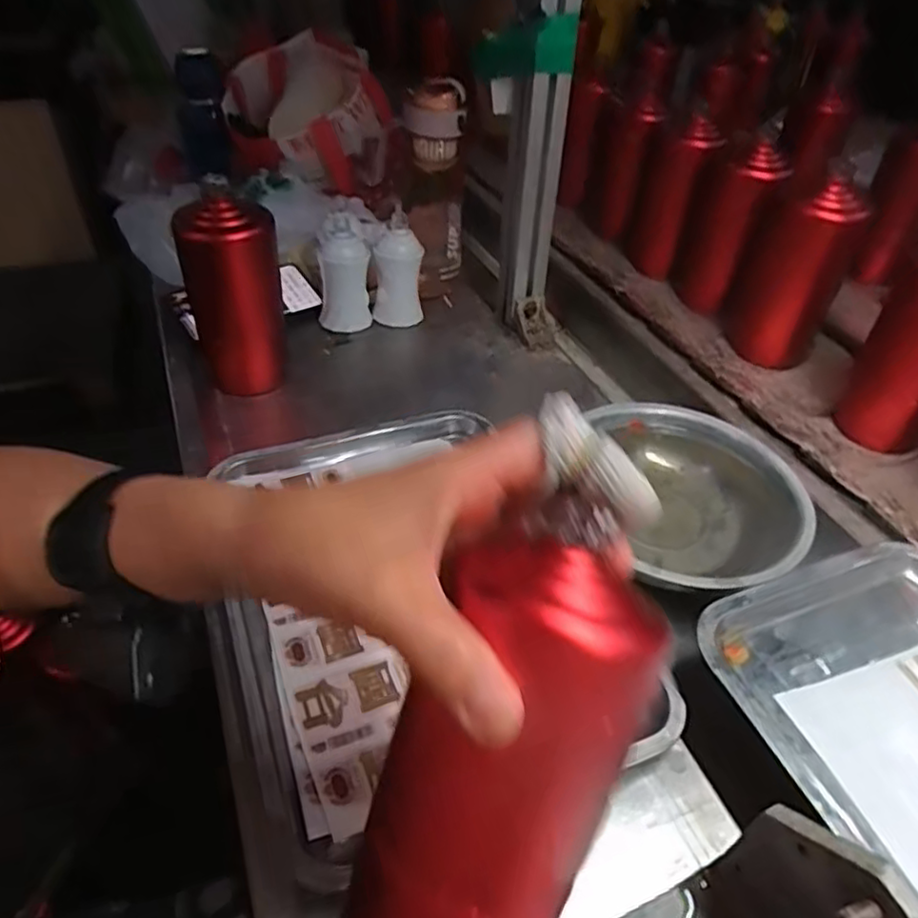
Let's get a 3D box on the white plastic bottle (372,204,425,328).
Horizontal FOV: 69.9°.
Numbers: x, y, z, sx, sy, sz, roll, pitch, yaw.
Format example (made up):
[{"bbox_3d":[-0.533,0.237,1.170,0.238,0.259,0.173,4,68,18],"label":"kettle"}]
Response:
[{"bbox_3d":[-0.069,-0.220,0.766,0.053,0.121,0.041,-32,52,-30],"label":"white plastic bottle"}]

